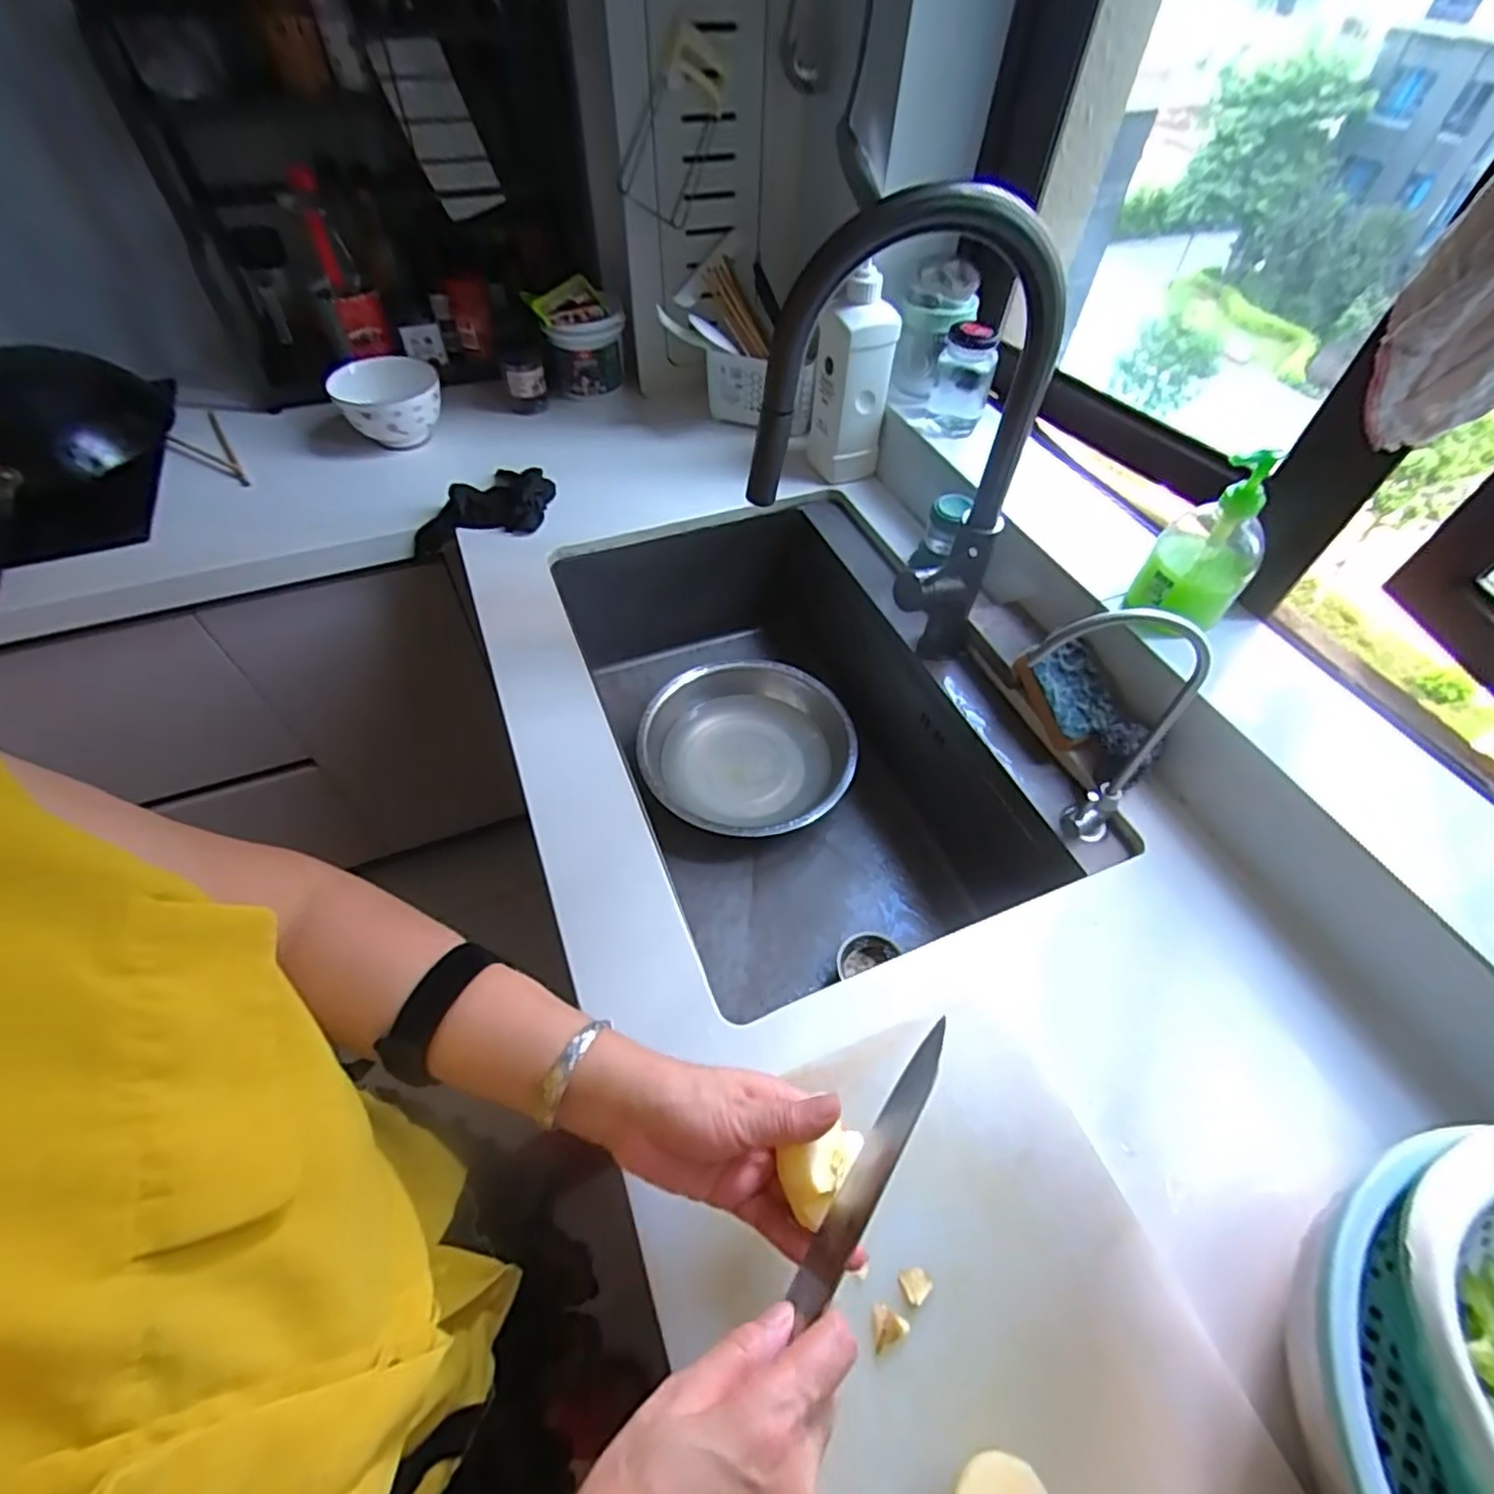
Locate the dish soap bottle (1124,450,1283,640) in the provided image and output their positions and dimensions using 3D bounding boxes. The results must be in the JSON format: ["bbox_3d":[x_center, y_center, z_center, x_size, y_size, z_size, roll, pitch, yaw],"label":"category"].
[{"bbox_3d":[0.411,-0.175,0.598,0.081,0.155,0.072,35,59,23],"label":"dish soap bottle"}]

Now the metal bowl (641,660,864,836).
[{"bbox_3d":[-0.002,0.011,0.901,0.267,0.084,0.267,-3,53,-4],"label":"metal bowl"}]

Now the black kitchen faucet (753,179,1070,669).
[{"bbox_3d":[0.134,-0.228,0.607,0.249,0.430,0.057,-9,51,-5],"label":"black kitchen faucet"}]

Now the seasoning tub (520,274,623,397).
[{"bbox_3d":[-0.259,-0.630,1.047,0.126,0.147,0.114,-21,56,-17],"label":"seasoning tub"}]

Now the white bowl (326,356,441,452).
[{"bbox_3d":[-0.509,-0.488,0.973,0.134,0.098,0.147,-18,55,-15],"label":"white bowl"}]

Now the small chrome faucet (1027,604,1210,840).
[{"bbox_3d":[0.276,-0.005,0.551,0.136,0.255,0.041,4,53,1],"label":"small chrome faucet"}]

